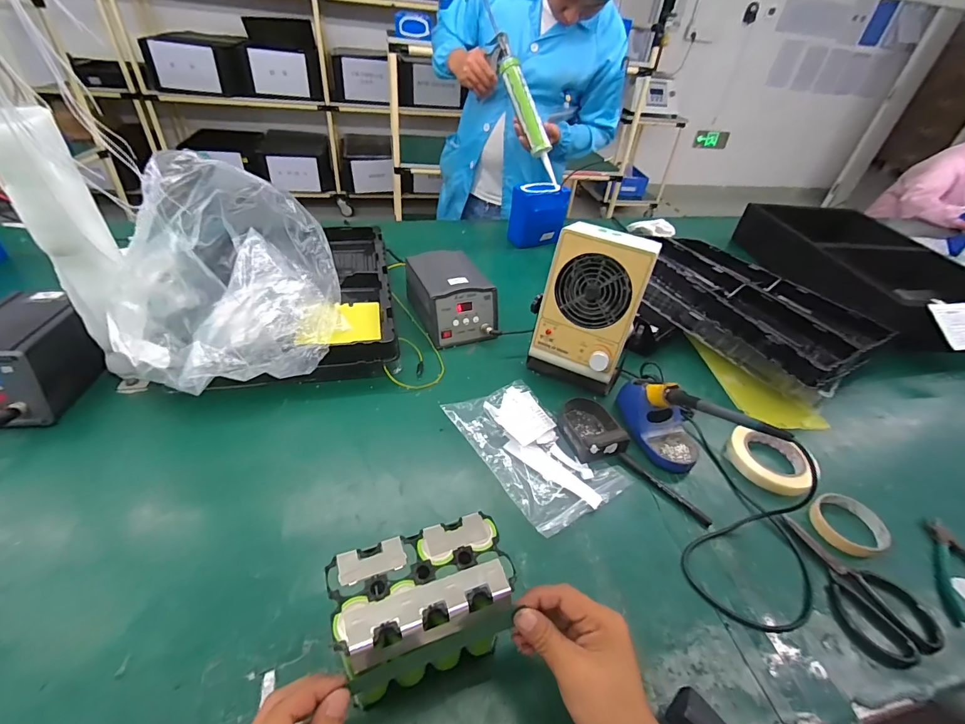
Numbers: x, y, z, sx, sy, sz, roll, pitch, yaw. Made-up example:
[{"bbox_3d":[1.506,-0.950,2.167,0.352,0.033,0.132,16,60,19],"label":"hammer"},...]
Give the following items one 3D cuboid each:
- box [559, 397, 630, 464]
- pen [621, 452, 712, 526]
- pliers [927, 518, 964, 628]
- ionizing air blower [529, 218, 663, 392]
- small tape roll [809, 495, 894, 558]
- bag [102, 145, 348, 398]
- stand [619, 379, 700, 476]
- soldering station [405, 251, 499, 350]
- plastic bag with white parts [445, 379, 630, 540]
[{"bbox_3d":[0.161,0.091,0.638,0.080,0.032,0.111,-10,42,-19],"label":"box"},{"bbox_3d":[0.248,0.172,0.581,0.014,0.009,0.138,-24,48,-31],"label":"pen"},{"bbox_3d":[0.617,0.269,0.528,0.111,0.013,0.140,14,40,10],"label":"pliers"},{"bbox_3d":[0.174,-0.085,0.682,0.148,0.246,0.118,23,43,20],"label":"ionizing air blower"},{"bbox_3d":[0.483,0.214,0.557,0.086,0.018,0.083,4,40,-3],"label":"small tape roll"},{"bbox_3d":[-0.352,-0.145,0.603,0.258,0.244,0.313,-12,43,-21],"label":"bag"},{"bbox_3d":[0.272,0.080,0.636,0.085,0.082,0.152,-6,41,-15],"label":"stand"},{"bbox_3d":[-0.062,-0.127,0.827,0.132,0.103,0.202,-12,43,-21],"label":"soldering station"},{"bbox_3d":[0.072,0.117,0.601,0.164,0.033,0.232,-21,47,-29],"label":"plastic bag with white parts"}]

